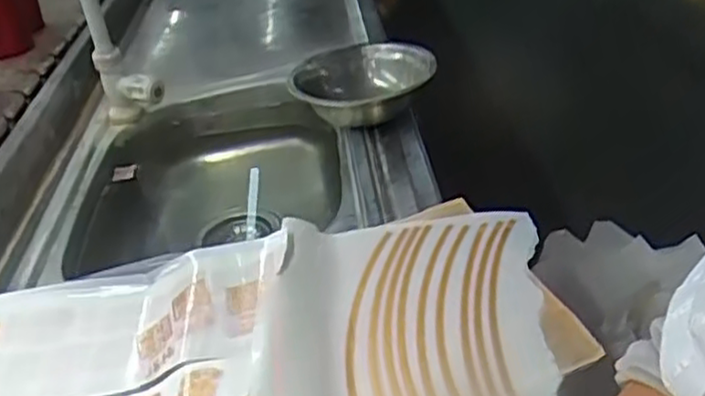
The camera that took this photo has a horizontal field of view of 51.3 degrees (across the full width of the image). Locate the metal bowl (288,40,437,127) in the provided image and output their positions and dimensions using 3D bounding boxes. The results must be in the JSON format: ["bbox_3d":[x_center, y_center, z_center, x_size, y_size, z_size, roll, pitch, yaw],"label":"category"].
[{"bbox_3d":[0.007,-0.137,0.858,0.154,0.048,0.155,-5,33,4],"label":"metal bowl"}]

